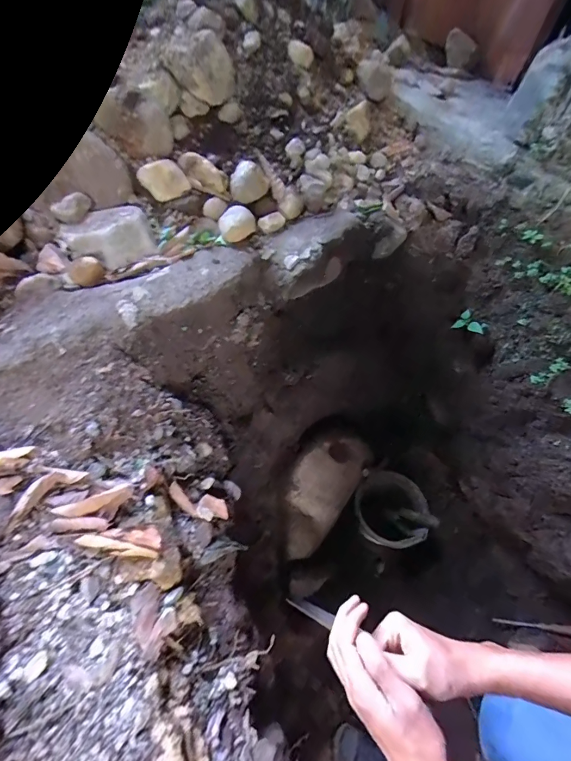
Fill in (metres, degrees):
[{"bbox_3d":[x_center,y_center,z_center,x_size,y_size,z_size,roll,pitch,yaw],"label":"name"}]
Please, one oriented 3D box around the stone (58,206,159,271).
[{"bbox_3d":[-0.319,-0.260,0.688,0.156,0.059,0.084,-24,58,-21],"label":"stone"}]

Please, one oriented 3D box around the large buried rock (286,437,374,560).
[{"bbox_3d":[0.108,0.383,1.254,0.210,0.123,0.455,26,96,15],"label":"large buried rock"}]

